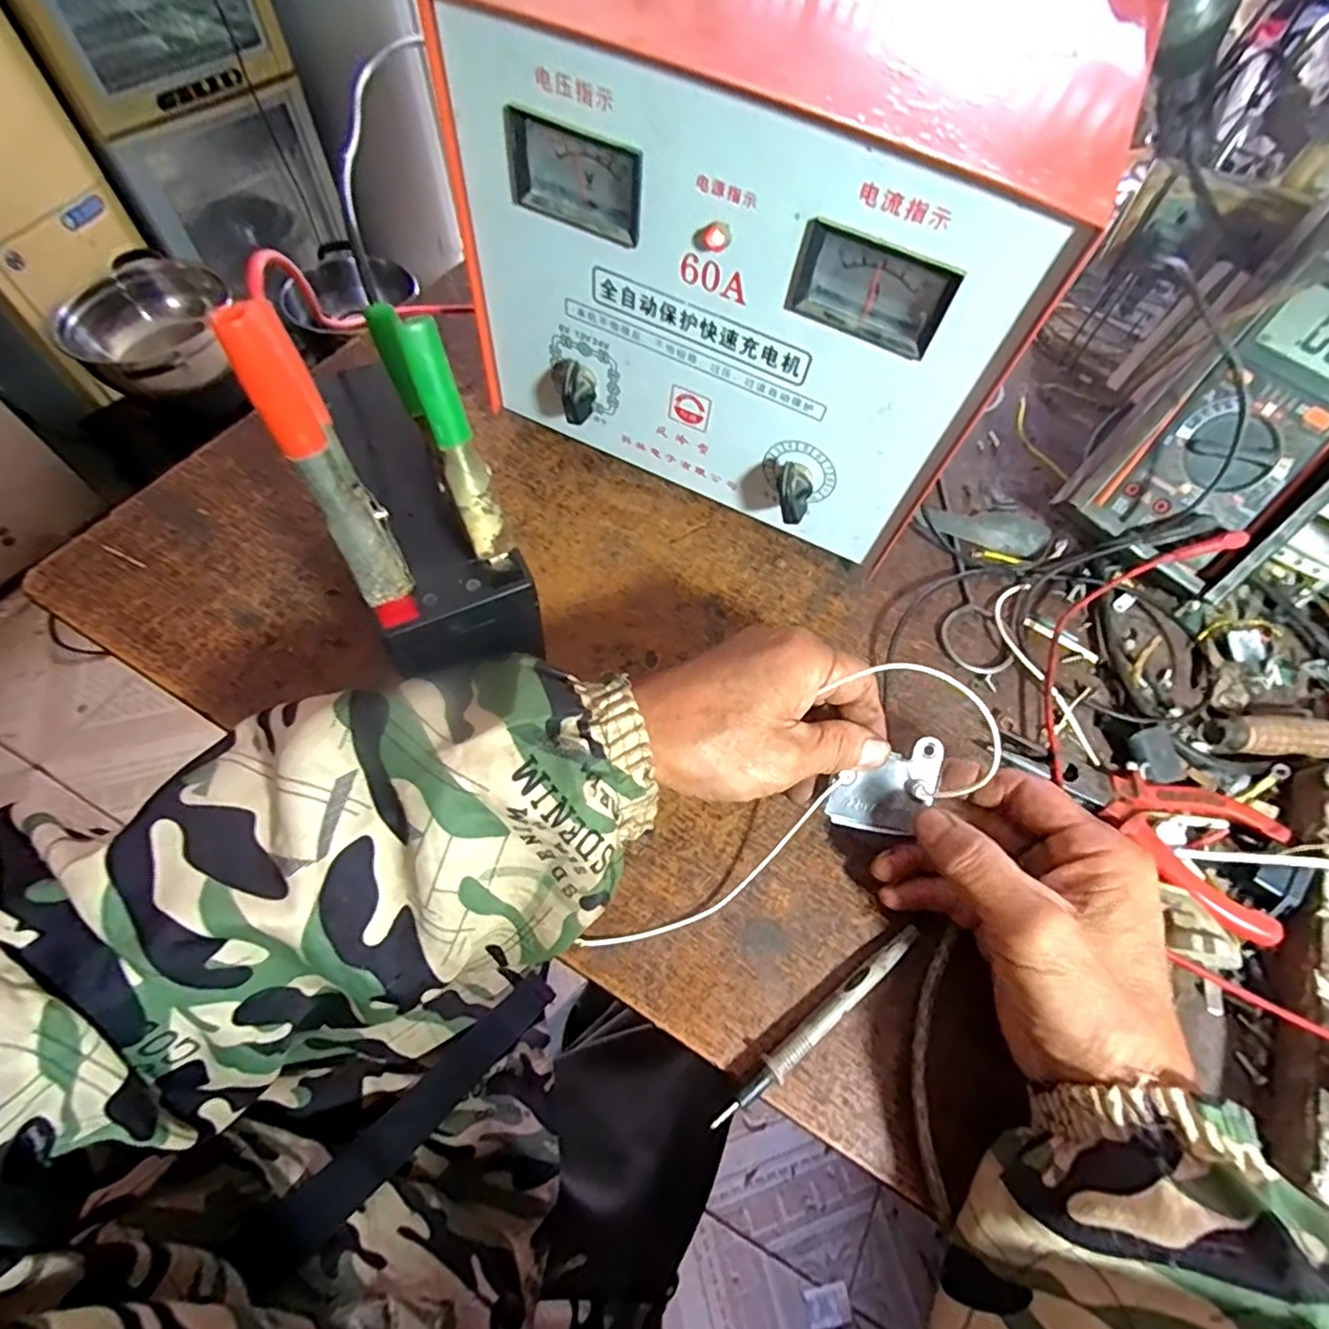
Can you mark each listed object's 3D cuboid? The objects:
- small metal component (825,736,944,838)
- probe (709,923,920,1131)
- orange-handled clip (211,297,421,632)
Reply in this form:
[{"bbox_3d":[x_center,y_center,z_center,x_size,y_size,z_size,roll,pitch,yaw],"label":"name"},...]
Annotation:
[{"bbox_3d":[0.104,0.056,0.299,0.046,0.005,0.047,11,88,11],"label":"small metal component"},{"bbox_3d":[0.070,0.157,0.280,0.121,0.010,0.011,-32,67,-19],"label":"probe"},{"bbox_3d":[-0.107,-0.059,0.207,0.018,0.115,0.033,-27,65,-17],"label":"orange-handled clip"}]

